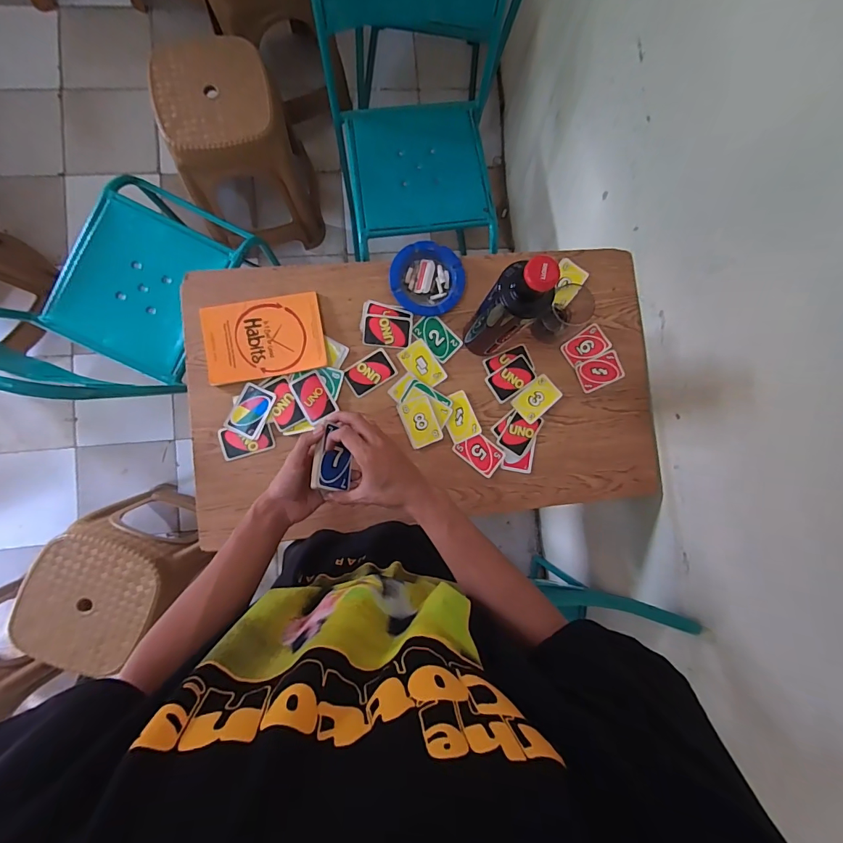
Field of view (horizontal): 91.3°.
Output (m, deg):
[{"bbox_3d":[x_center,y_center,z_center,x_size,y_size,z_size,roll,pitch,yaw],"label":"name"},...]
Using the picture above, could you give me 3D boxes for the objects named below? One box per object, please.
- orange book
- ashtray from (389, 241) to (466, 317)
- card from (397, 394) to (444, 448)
[{"bbox_3d":[-0.265,-0.141,0.701,0.191,0.017,0.130,-10,88,-6],"label":"orange book"},{"bbox_3d":[0.010,-0.248,0.722,0.126,0.021,0.122,0,87,-5],"label":"ashtray"},{"bbox_3d":[-0.002,0.001,0.725,0.058,0.005,0.085,-21,89,-6],"label":"card"}]

